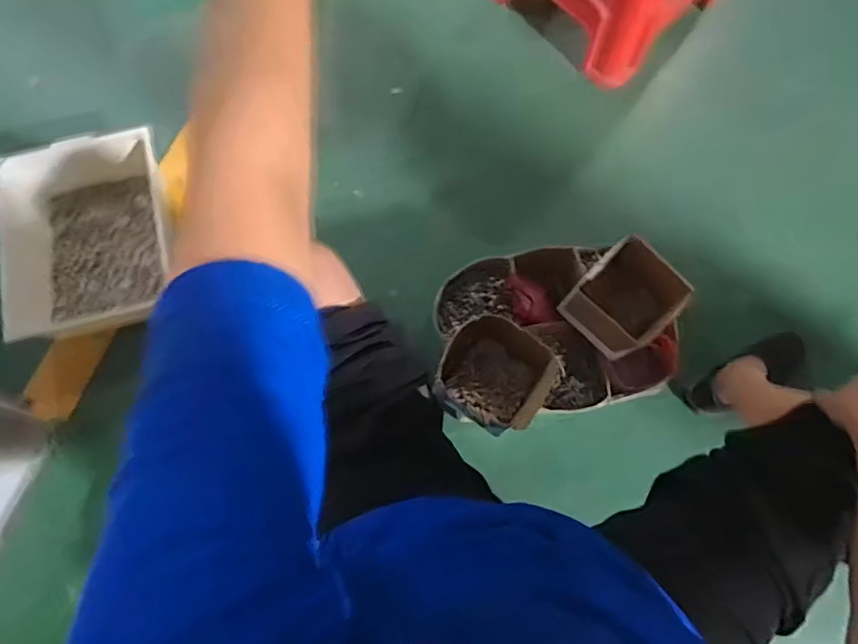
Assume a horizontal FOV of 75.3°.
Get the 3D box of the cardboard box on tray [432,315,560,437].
[{"bbox_3d":[0.098,0.088,0.866,0.166,0.110,0.145,32,77,8],"label":"cardboard box on tray"}]

